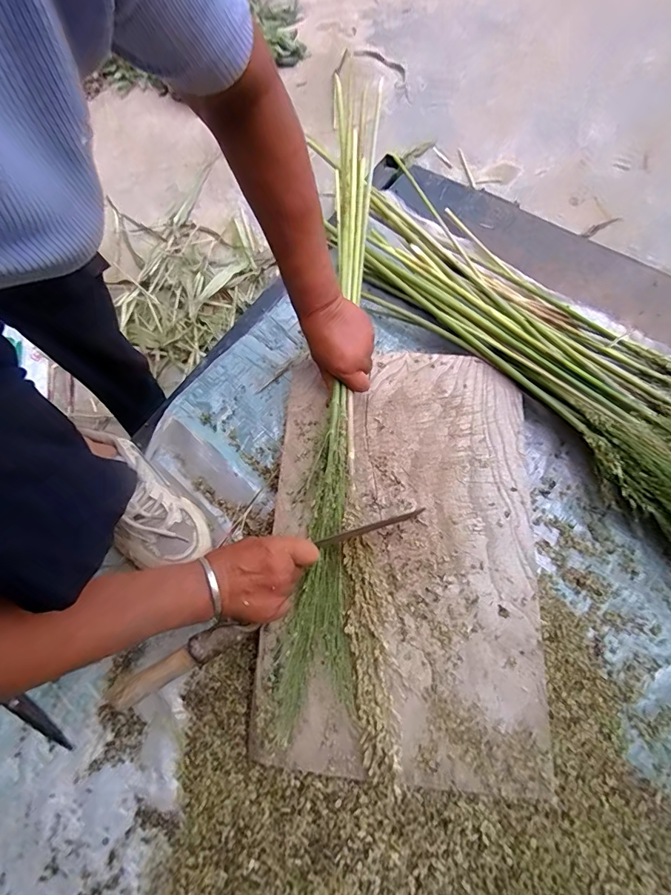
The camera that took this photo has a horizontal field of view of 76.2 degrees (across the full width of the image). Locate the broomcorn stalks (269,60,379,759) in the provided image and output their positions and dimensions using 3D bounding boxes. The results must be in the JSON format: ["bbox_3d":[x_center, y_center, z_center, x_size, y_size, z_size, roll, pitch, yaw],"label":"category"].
[{"bbox_3d":[0.008,-0.090,0.514,0.105,0.052,0.802,3,80,3],"label":"broomcorn stalks"}]

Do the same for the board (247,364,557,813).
[{"bbox_3d":[0.079,0.102,0.495,0.300,0.025,0.476,3,71,3],"label":"board"}]

